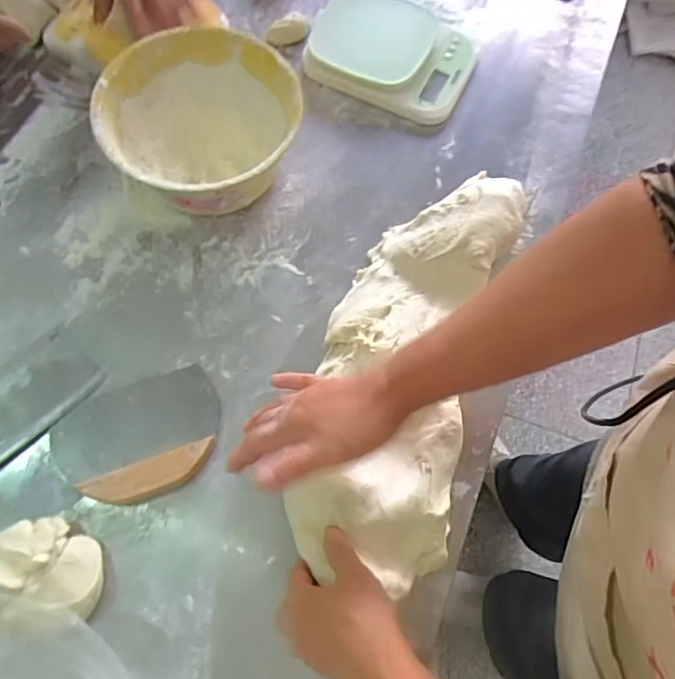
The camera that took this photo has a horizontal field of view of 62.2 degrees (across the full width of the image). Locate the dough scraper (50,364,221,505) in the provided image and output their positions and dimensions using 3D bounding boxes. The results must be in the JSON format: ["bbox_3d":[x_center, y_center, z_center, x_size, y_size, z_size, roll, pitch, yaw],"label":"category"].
[{"bbox_3d":[-0.191,0.092,0.534,0.155,0.018,0.115,-18,72,-9],"label":"dough scraper"}]

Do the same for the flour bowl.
[{"bbox_3d":[-0.141,-0.222,0.611,0.200,0.096,0.192,1,70,-3],"label":"flour bowl"}]

